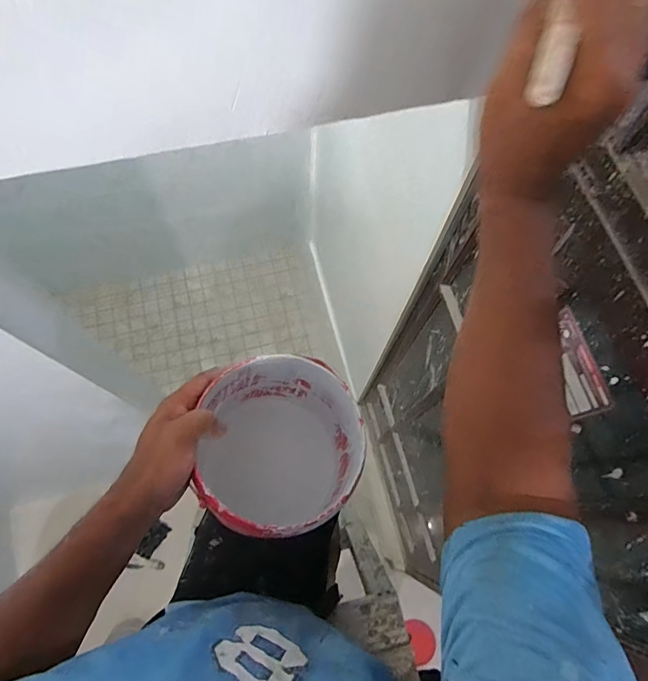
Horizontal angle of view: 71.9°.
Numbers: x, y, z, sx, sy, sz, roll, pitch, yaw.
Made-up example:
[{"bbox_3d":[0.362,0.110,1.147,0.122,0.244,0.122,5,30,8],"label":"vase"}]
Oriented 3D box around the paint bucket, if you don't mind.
[{"bbox_3d":[-0.043,0.122,0.513,0.161,0.179,0.175,1,70,-2],"label":"paint bucket"}]

